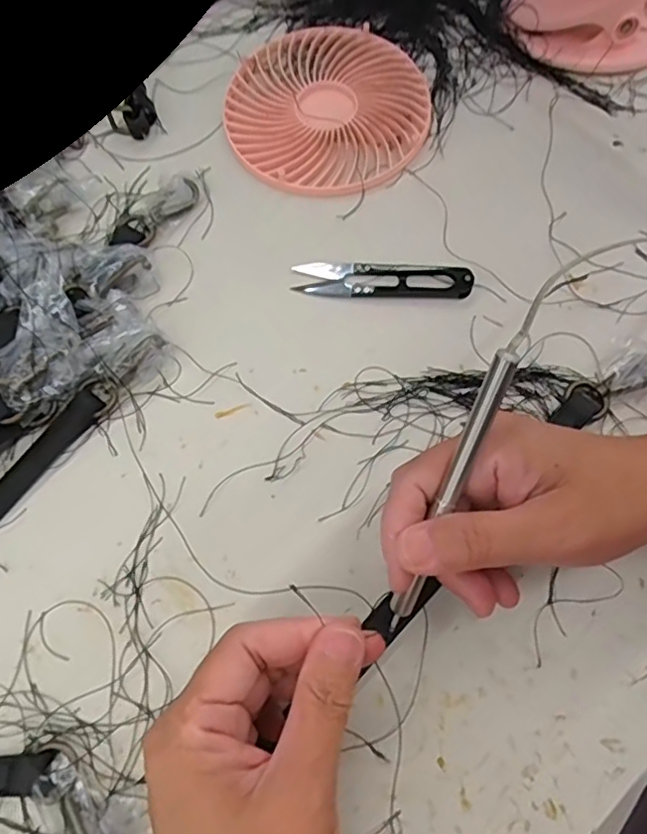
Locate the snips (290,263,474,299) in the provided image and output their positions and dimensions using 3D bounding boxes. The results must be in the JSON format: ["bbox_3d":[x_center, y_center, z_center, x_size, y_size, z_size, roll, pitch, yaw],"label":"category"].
[{"bbox_3d":[0.034,-0.081,0.345,0.101,0.009,0.022,3,68,1],"label":"snips"}]

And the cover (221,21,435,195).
[{"bbox_3d":[0.002,-0.204,0.397,0.131,0.016,0.128,-19,70,-8],"label":"cover"}]

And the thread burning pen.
[{"bbox_3d":[0.049,0.035,0.240,0.009,0.132,0.006,20,25,7],"label":"thread burning pen"}]

